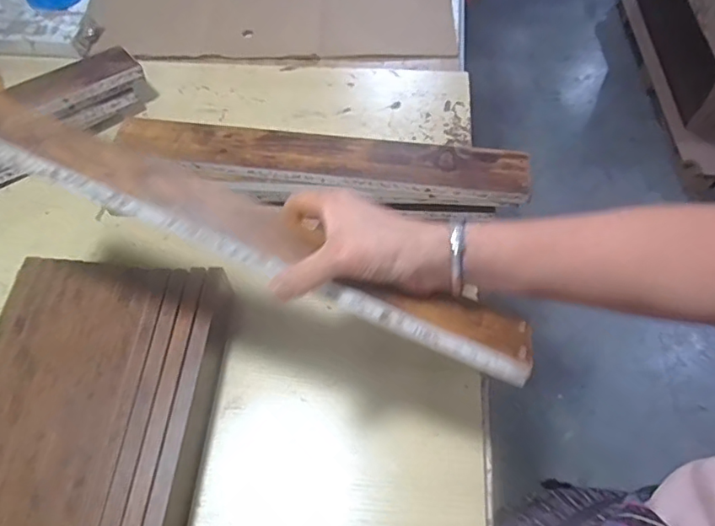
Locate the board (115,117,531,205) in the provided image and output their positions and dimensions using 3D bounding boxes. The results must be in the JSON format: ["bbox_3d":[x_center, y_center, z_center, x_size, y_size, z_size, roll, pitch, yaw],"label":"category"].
[{"bbox_3d":[-0.043,-0.115,0.588,0.445,0.026,0.071,7,58,5],"label":"board"}]

